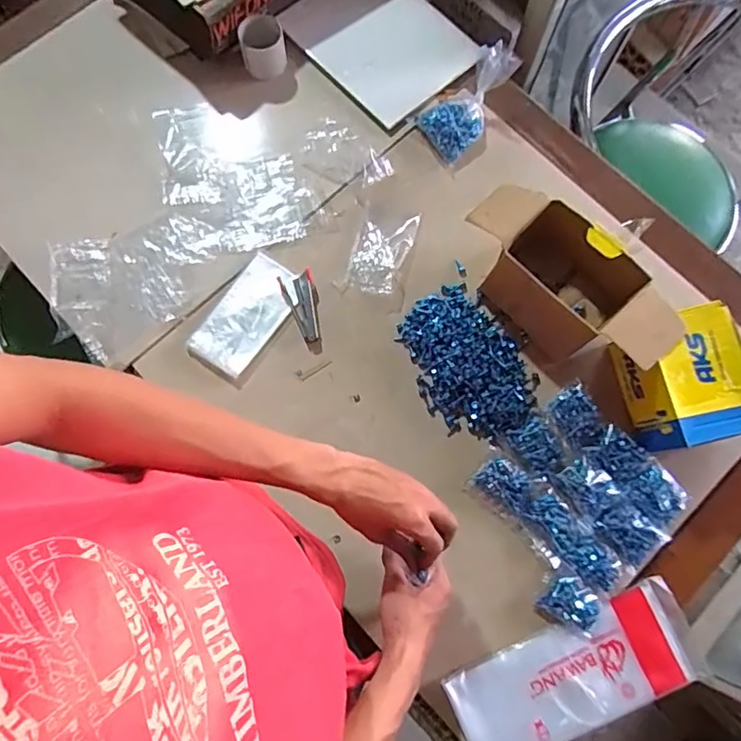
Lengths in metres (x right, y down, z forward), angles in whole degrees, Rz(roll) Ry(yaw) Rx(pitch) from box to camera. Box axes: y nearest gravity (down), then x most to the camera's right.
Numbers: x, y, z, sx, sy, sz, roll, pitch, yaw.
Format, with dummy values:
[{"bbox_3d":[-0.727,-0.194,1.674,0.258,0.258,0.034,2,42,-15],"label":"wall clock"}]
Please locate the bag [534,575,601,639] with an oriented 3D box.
[{"bbox_3d":[0.225,0.259,0.613,0.067,0.023,0.055,22,77,5],"label":"bag"}]

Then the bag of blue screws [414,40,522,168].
[{"bbox_3d":[0.130,-0.363,0.745,0.080,0.039,0.152,41,101,9],"label":"bag of blue screws"}]

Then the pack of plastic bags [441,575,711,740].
[{"bbox_3d":[0.227,0.336,0.605,0.276,0.012,0.108,-22,78,-6],"label":"pack of plastic bags"}]

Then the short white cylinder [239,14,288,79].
[{"bbox_3d":[-0.151,-0.455,0.771,0.059,0.055,0.070,-14,77,-4],"label":"short white cylinder"}]

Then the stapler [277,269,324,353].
[{"bbox_3d":[-0.081,-0.074,0.690,0.041,0.017,0.103,-19,77,-5],"label":"stapler"}]

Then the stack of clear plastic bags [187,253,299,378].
[{"bbox_3d":[-0.154,-0.072,0.695,0.080,0.010,0.151,33,78,7],"label":"stack of clear plastic bags"}]

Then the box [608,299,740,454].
[{"bbox_3d":[0.356,0.013,0.627,0.098,0.088,0.142,-10,77,-3],"label":"box"}]

